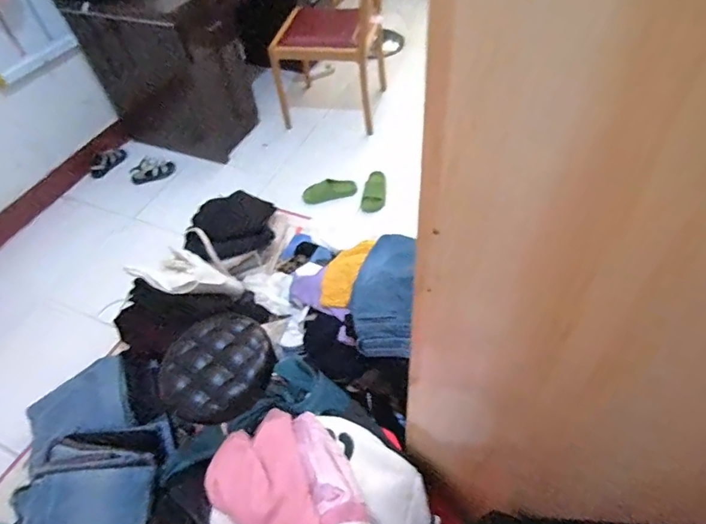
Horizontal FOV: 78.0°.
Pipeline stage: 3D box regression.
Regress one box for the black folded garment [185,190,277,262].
[{"bbox_3d":[-0.493,-0.150,1.759,0.344,0.114,0.301,-13,52,-5],"label":"black folded garment"}]

